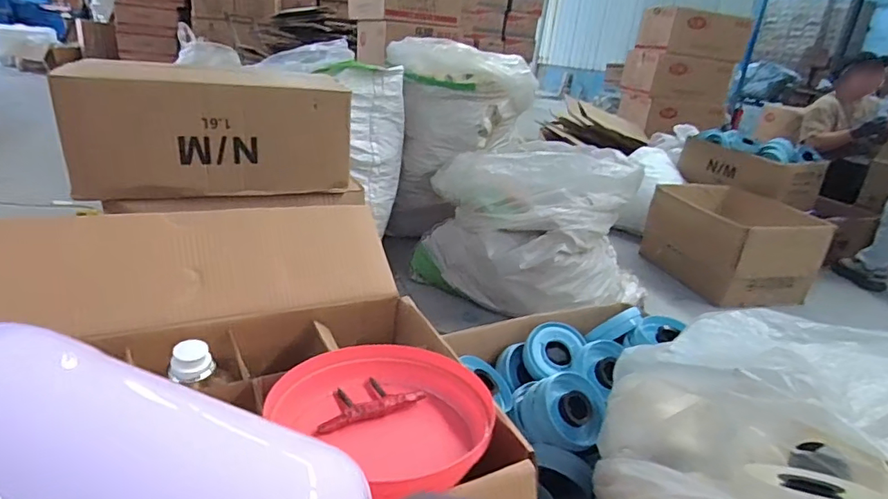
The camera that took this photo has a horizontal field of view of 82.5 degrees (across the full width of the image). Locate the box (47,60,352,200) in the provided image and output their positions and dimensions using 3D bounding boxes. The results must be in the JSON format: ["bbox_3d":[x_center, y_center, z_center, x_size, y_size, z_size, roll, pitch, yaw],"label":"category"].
[{"bbox_3d":[-0.540,-0.293,1.211,0.578,0.258,0.262,-5,25,-27],"label":"box"}]

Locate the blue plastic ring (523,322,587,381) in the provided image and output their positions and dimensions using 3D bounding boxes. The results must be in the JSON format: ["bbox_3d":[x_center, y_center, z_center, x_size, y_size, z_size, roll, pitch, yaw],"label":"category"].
[{"bbox_3d":[0.225,0.210,1.043,0.120,0.036,0.120,1,59,-2],"label":"blue plastic ring"}]

